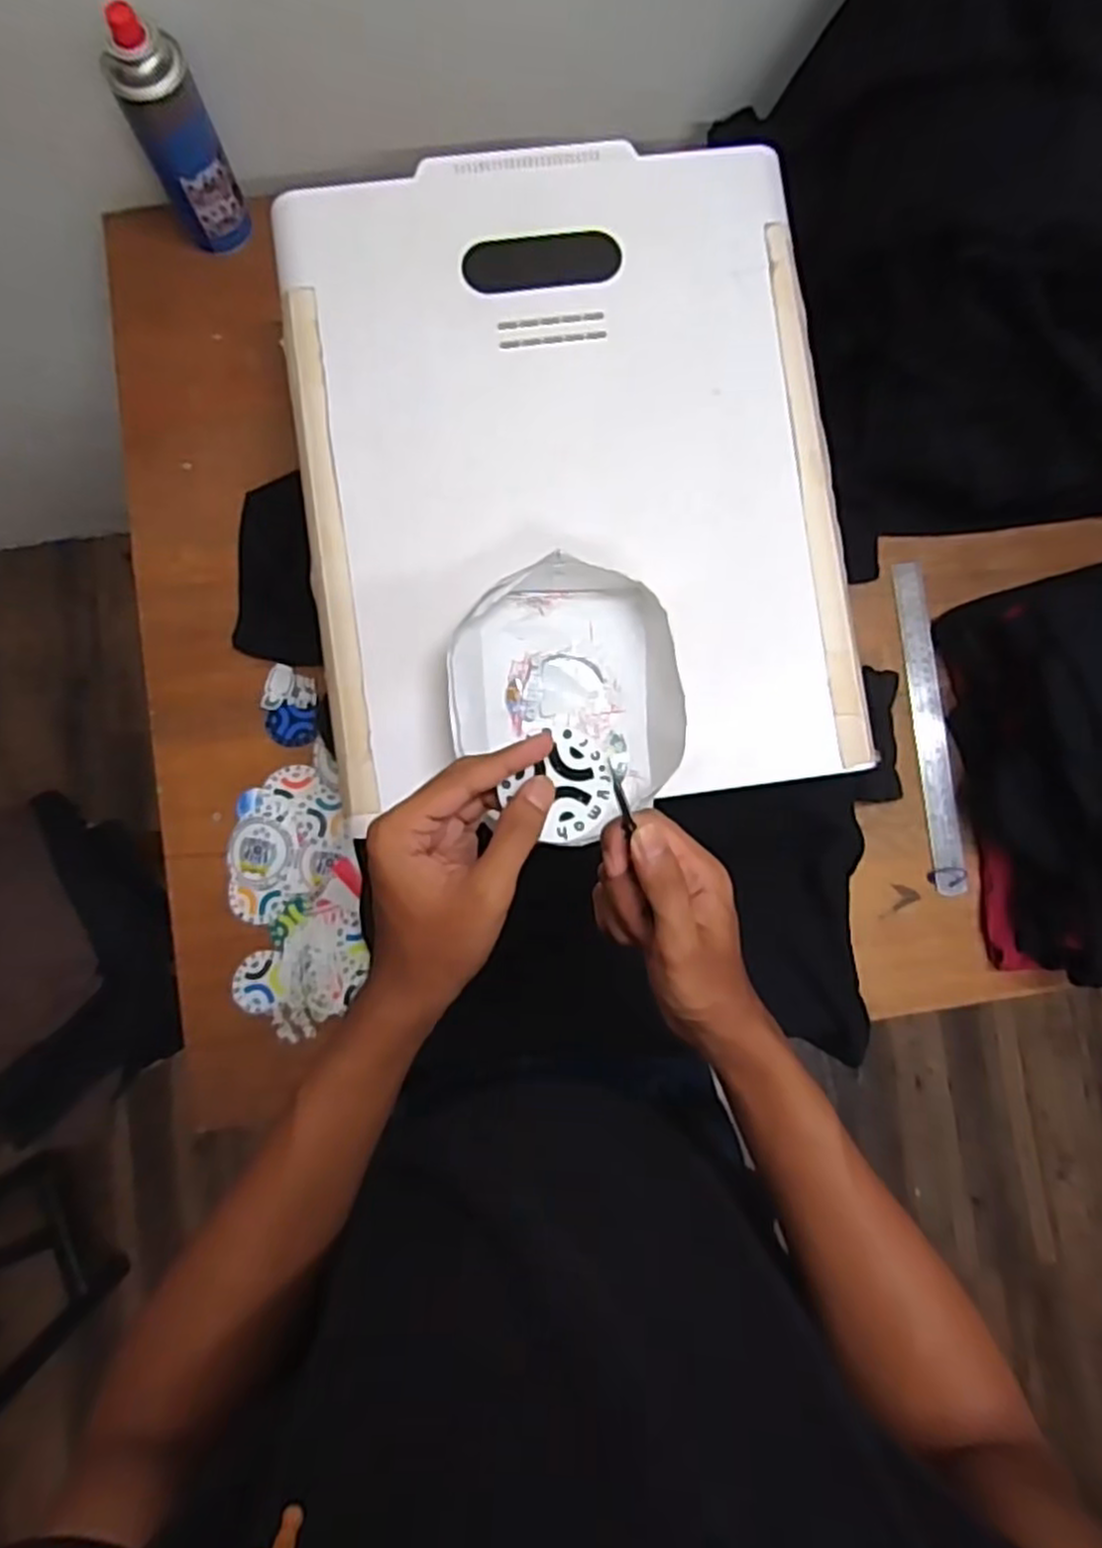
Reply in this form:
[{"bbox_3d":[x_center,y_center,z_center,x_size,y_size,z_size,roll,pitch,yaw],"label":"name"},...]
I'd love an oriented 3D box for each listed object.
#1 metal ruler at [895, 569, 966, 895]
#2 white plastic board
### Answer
[{"bbox_3d":[0.368,-0.046,0.747,0.029,0.007,0.321,-6,85,9],"label":"metal ruler"},{"bbox_3d":[0.014,-0.232,0.585,0.398,0.033,0.496,-7,84,-3],"label":"white plastic board"}]

